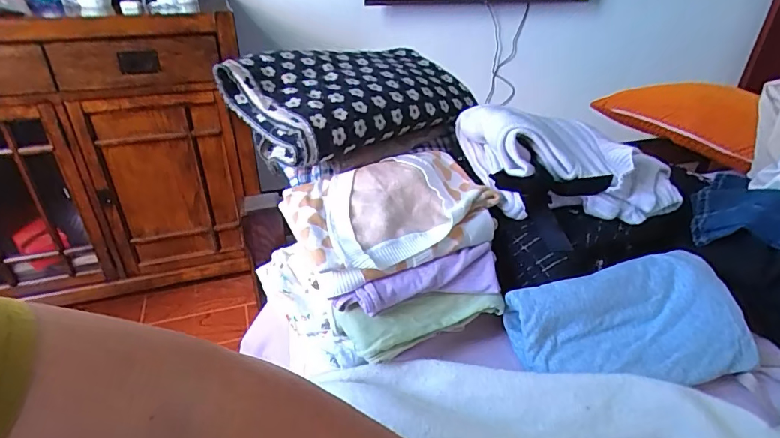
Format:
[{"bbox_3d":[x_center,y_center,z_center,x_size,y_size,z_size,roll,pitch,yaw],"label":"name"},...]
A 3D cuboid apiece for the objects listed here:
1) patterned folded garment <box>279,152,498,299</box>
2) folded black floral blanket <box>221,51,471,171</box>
[{"bbox_3d":[0.006,-0.009,0.541,0.236,0.067,0.143,-15,35,-23],"label":"patterned folded garment"},{"bbox_3d":[-0.040,-0.179,0.642,0.318,0.083,0.195,-22,39,-32],"label":"folded black floral blanket"}]

